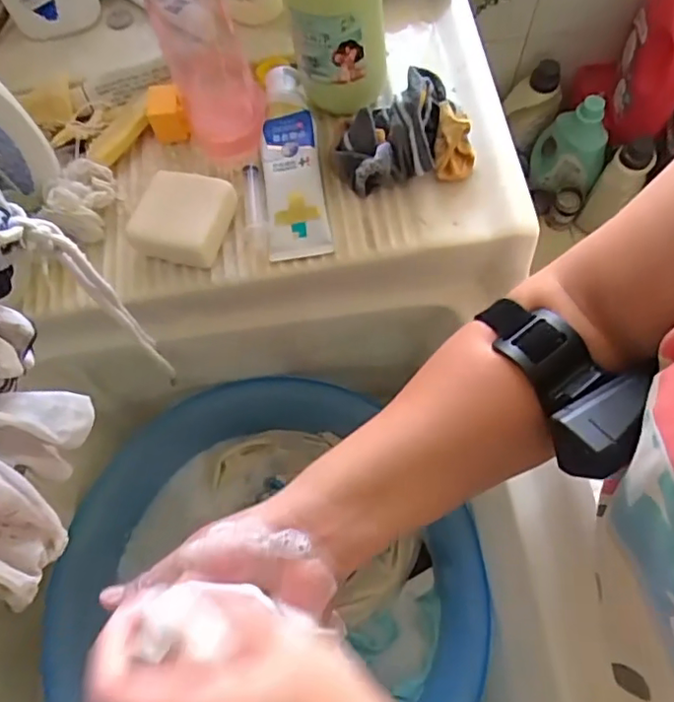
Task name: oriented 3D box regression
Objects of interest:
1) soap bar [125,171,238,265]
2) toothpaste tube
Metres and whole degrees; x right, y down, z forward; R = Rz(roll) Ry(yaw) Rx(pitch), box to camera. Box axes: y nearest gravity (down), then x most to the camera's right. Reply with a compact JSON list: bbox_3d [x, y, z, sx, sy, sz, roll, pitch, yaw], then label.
[{"bbox_3d":[-0.116,-0.102,0.436,0.069,0.027,0.066,16,69,8],"label":"soap bar"},{"bbox_3d":[-0.035,-0.149,0.444,0.045,0.029,0.157,-6,68,0],"label":"toothpaste tube"}]

